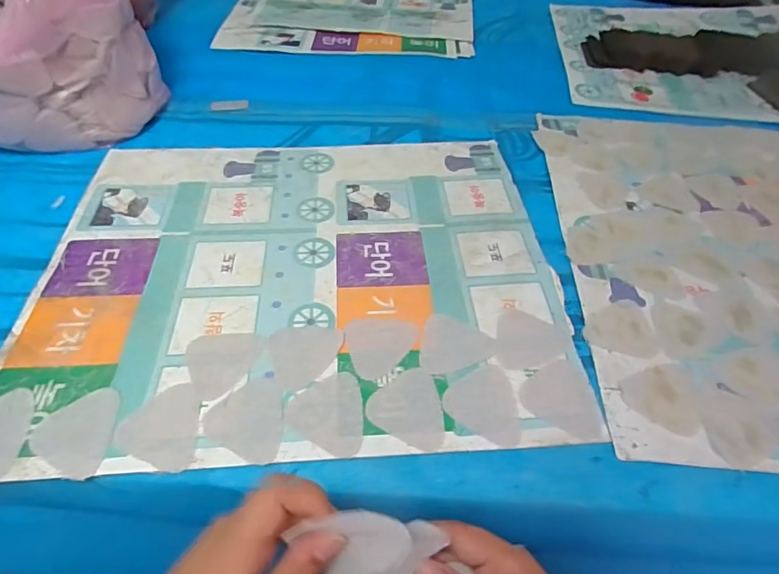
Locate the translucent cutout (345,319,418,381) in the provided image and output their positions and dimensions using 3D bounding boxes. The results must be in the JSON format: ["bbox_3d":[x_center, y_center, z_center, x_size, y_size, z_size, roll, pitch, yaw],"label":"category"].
[{"bbox_3d":[-0.005,0.046,0.391,0.058,0.004,0.057,-12,52,-13],"label":"translucent cutout"}]

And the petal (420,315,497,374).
[{"bbox_3d":[0.057,0.048,0.384,0.060,0.004,0.054,7,50,3],"label":"petal"}]

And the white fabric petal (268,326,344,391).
[{"bbox_3d":[-0.066,0.052,0.384,0.060,0.004,0.057,1,50,-2],"label":"white fabric petal"}]

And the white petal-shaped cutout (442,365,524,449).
[{"bbox_3d":[0.071,0.088,0.360,0.055,0.004,0.066,2,50,-1],"label":"white petal-shaped cutout"}]

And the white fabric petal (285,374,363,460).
[{"bbox_3d":[-0.047,0.093,0.348,0.055,0.004,0.064,-2,50,-4],"label":"white fabric petal"}]

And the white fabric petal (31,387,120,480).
[{"bbox_3d":[-0.216,0.102,0.335,0.061,0.004,0.056,25,51,21],"label":"white fabric petal"}]

